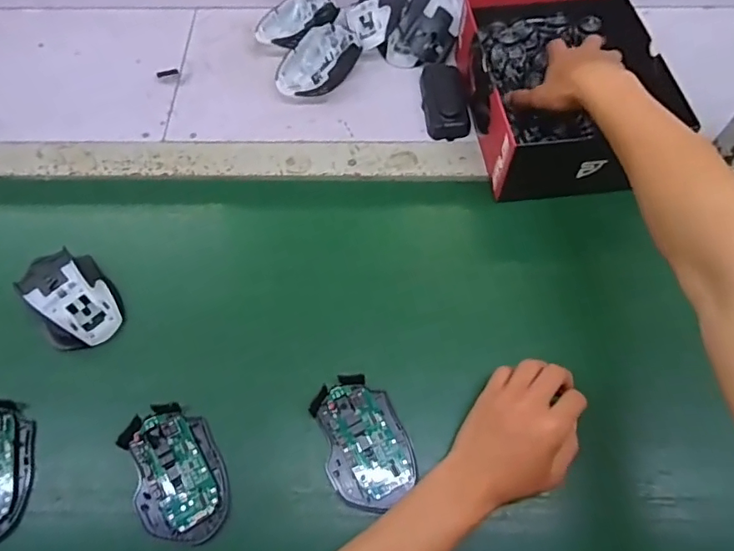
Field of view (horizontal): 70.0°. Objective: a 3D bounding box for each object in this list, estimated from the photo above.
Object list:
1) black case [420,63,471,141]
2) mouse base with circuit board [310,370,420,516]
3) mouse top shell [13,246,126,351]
[{"bbox_3d":[0.094,-0.216,0.644,0.050,0.021,0.116,-6,61,-2],"label":"black case"},{"bbox_3d":[-0.002,0.142,0.457,0.073,0.013,0.110,-15,61,-7],"label":"mouse base with circuit board"},{"bbox_3d":[-0.289,0.018,0.510,0.068,0.031,0.107,-37,68,-15],"label":"mouse top shell"}]

